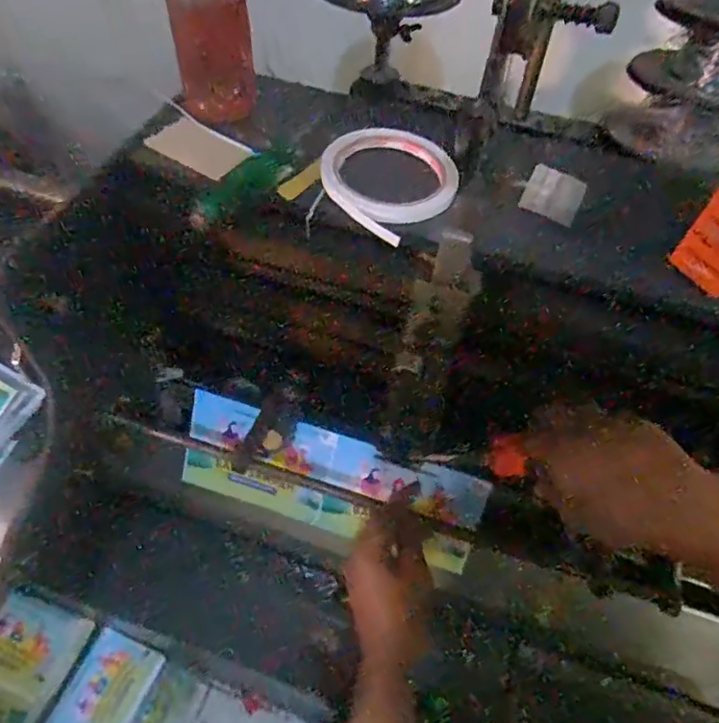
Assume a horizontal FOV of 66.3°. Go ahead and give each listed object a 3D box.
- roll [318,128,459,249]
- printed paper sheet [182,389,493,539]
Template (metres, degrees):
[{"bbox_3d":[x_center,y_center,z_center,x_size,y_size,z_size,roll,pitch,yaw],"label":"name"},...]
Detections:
[{"bbox_3d":[0.026,-0.136,0.398,0.102,0.017,0.102,2,54,-3],"label":"roll"},{"bbox_3d":[-0.033,0.122,0.564,0.303,0.111,0.012,18,18,9],"label":"printed paper sheet"}]

